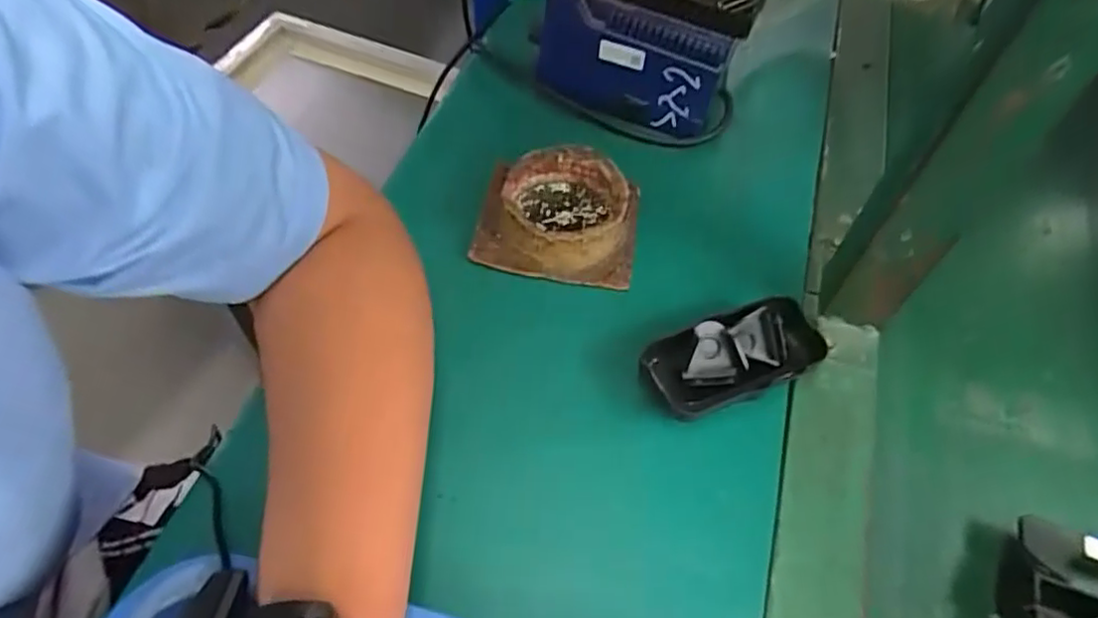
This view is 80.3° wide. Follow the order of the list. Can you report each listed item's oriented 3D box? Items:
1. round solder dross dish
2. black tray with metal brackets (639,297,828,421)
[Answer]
[{"bbox_3d":[0.006,-0.067,0.466,0.113,0.043,0.091,9,56,1],"label":"round solder dross dish"},{"bbox_3d":[0.115,0.031,0.400,0.110,0.028,0.050,-18,59,-16],"label":"black tray with metal brackets"}]

